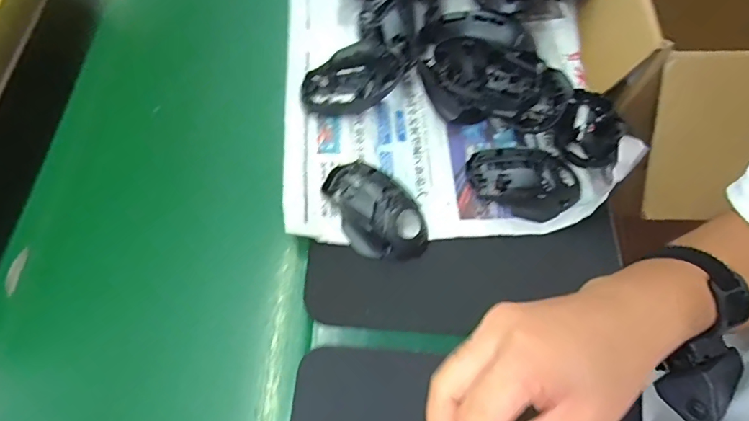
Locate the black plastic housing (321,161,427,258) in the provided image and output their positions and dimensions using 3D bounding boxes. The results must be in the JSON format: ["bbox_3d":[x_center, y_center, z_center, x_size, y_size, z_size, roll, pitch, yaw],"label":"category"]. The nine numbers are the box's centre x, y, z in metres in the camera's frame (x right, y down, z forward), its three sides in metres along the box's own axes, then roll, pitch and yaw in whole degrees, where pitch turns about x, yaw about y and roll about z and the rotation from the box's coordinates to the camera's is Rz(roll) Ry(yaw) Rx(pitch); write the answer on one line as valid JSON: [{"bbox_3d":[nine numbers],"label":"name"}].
[{"bbox_3d":[-0.002,-0.003,0.435,0.069,0.031,0.117,-38,68,-16],"label":"black plastic housing"}]

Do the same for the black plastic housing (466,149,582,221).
[{"bbox_3d":[0.153,-0.032,0.453,0.114,0.029,0.064,13,64,8],"label":"black plastic housing"}]

